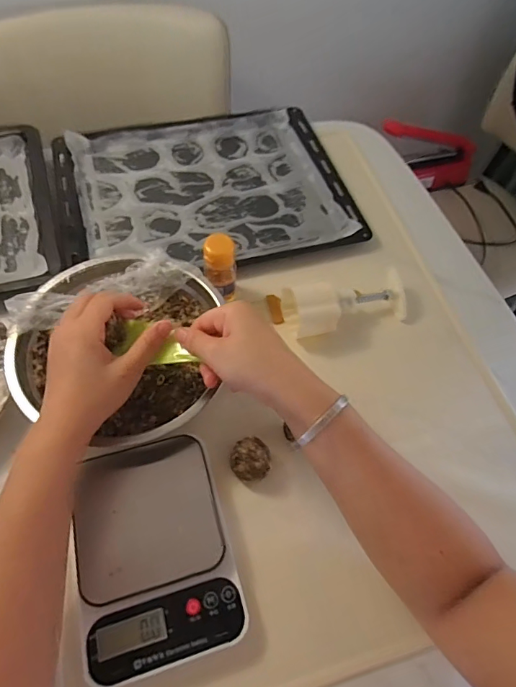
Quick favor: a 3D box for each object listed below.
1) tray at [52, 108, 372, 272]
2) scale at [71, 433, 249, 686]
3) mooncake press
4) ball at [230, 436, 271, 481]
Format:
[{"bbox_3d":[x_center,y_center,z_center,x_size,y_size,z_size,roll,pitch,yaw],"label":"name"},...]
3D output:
[{"bbox_3d":[-0.080,-0.236,0.657,0.396,0.034,0.307,-13,62,-10],"label":"tray"},{"bbox_3d":[-0.093,0.182,0.391,0.130,0.039,0.178,-14,62,-11],"label":"scale"},{"bbox_3d":[0.101,-0.052,0.531,0.164,0.058,0.077,-8,61,-8],"label":"mooncake press"},{"bbox_3d":[-0.007,0.114,0.437,0.039,0.031,0.041,1,60,-3],"label":"ball"}]

